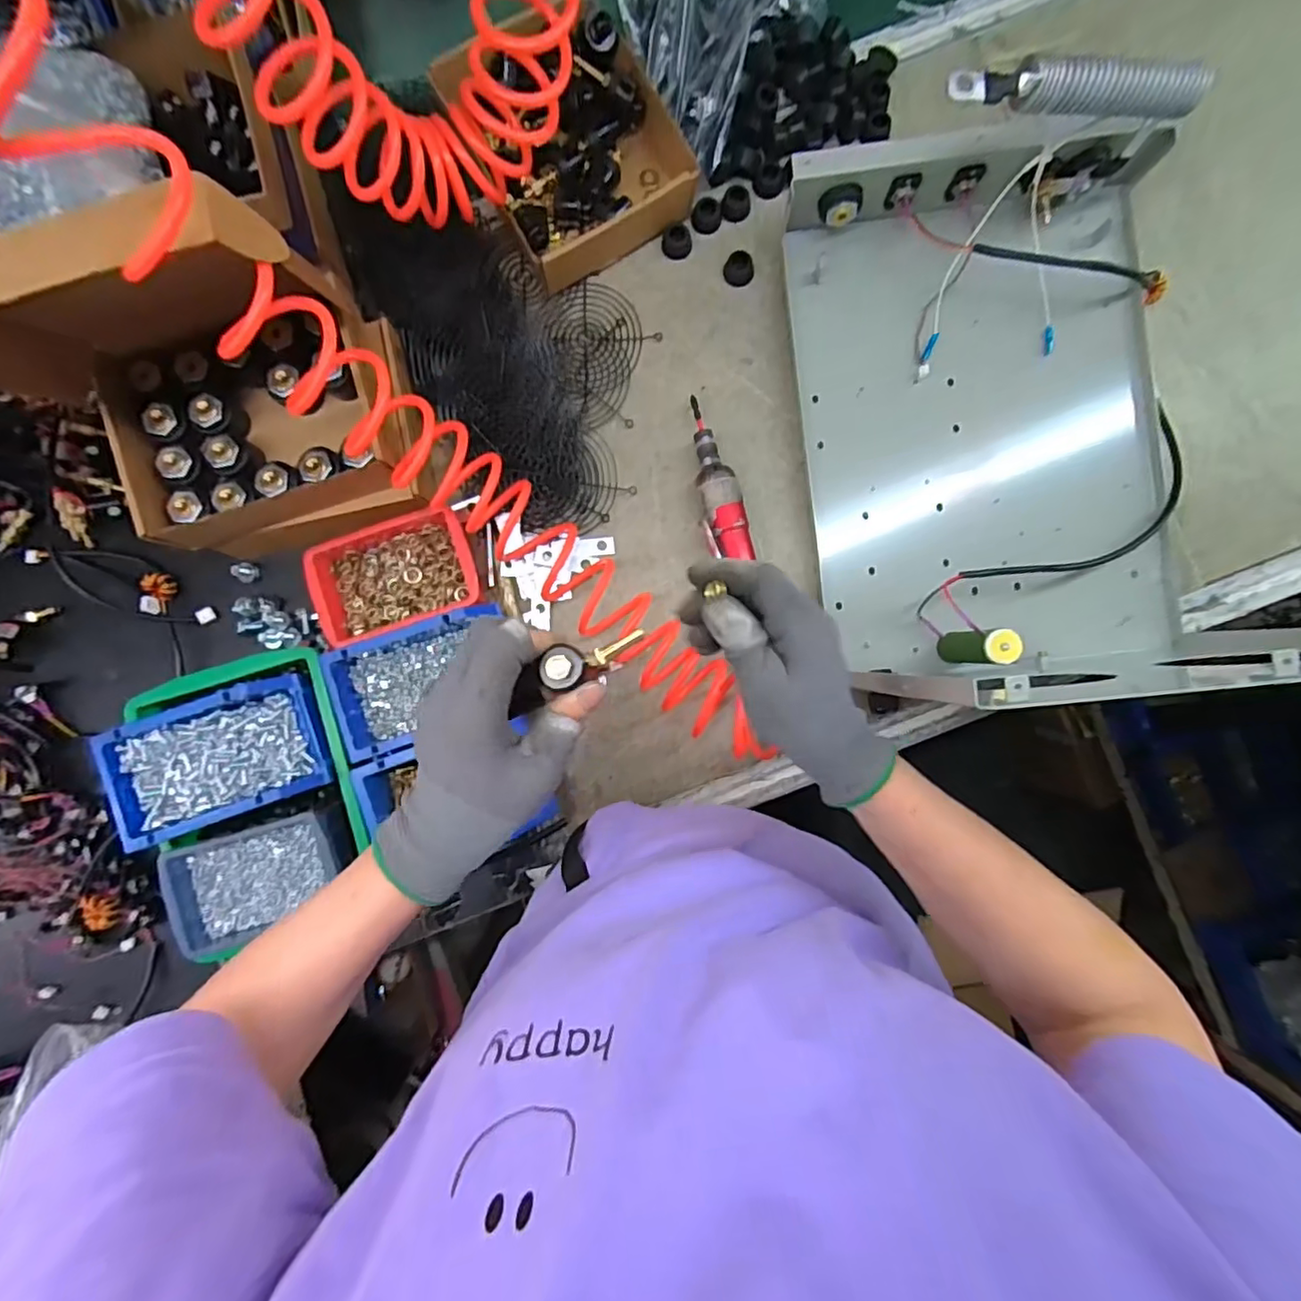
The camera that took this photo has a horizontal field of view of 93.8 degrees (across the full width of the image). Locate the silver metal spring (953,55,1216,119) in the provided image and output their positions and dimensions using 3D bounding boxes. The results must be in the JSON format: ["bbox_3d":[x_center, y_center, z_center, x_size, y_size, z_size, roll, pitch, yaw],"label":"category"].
[{"bbox_3d":[0.310,-0.407,0.442,0.194,0.036,0.021,-5,88,1],"label":"silver metal spring"}]

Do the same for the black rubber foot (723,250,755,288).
[{"bbox_3d":[0.090,-0.386,0.614,0.029,0.012,0.032,20,89,1],"label":"black rubber foot"}]

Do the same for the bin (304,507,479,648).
[{"bbox_3d":[-0.238,-0.072,0.580,0.147,0.050,0.100,-19,88,0],"label":"bin"}]

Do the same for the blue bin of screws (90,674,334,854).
[{"bbox_3d":[-0.366,0.090,0.517,0.165,0.043,0.105,-19,88,0],"label":"blue bin of screws"}]

